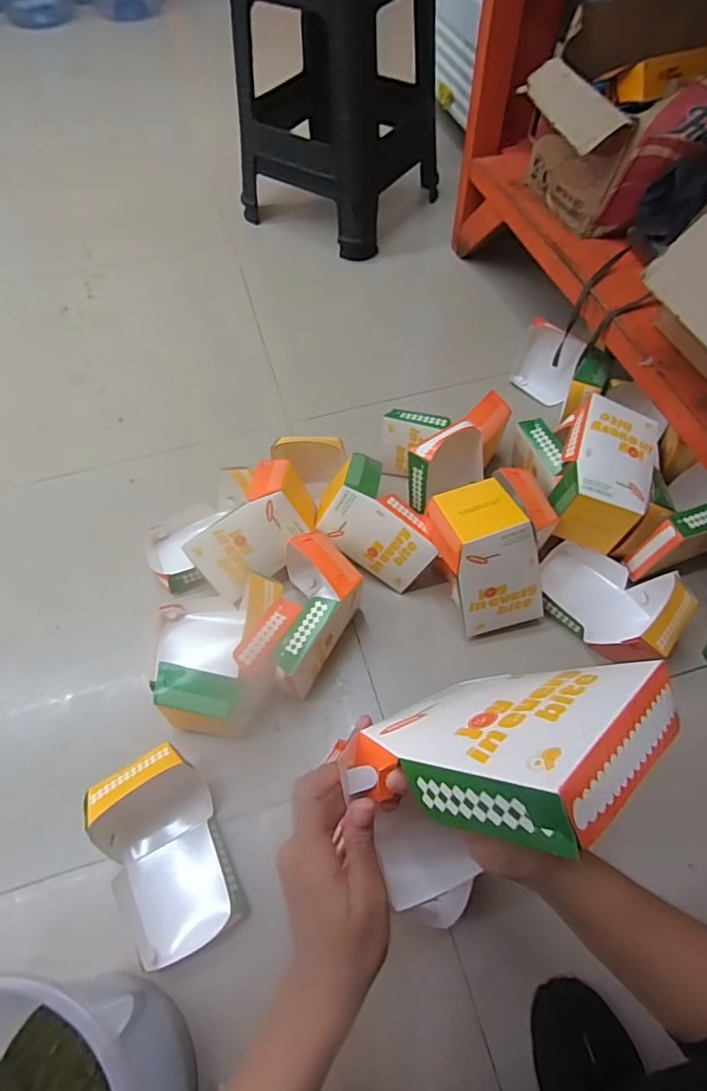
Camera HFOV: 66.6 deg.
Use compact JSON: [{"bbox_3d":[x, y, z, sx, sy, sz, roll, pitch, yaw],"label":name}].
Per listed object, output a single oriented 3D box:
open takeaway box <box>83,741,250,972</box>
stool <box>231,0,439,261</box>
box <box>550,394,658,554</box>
[{"bbox_3d":[-0.201,0.331,0.575,0.124,0.127,0.182,-28,61,-14],"label":"open takeaway box"},{"bbox_3d":[-0.050,-1.002,1.144,0.375,0.500,0.358,28,64,16],"label":"stool"},{"bbox_3d":[0.345,-0.091,0.746,0.114,0.115,0.177,16,61,10],"label":"box"}]

